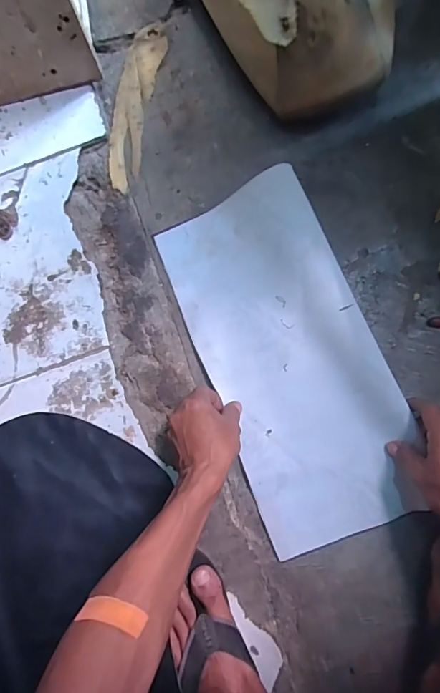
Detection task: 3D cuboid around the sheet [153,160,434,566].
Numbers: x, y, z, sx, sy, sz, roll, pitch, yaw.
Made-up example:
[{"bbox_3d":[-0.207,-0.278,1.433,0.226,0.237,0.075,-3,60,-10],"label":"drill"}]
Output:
[{"bbox_3d":[0.085,0.013,0.551,0.208,0.052,0.451,-21,82,2],"label":"sheet"}]

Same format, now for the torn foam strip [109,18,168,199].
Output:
[{"bbox_3d":[-0.126,-0.349,0.631,0.056,0.014,0.249,12,83,6],"label":"torn foam strip"}]

